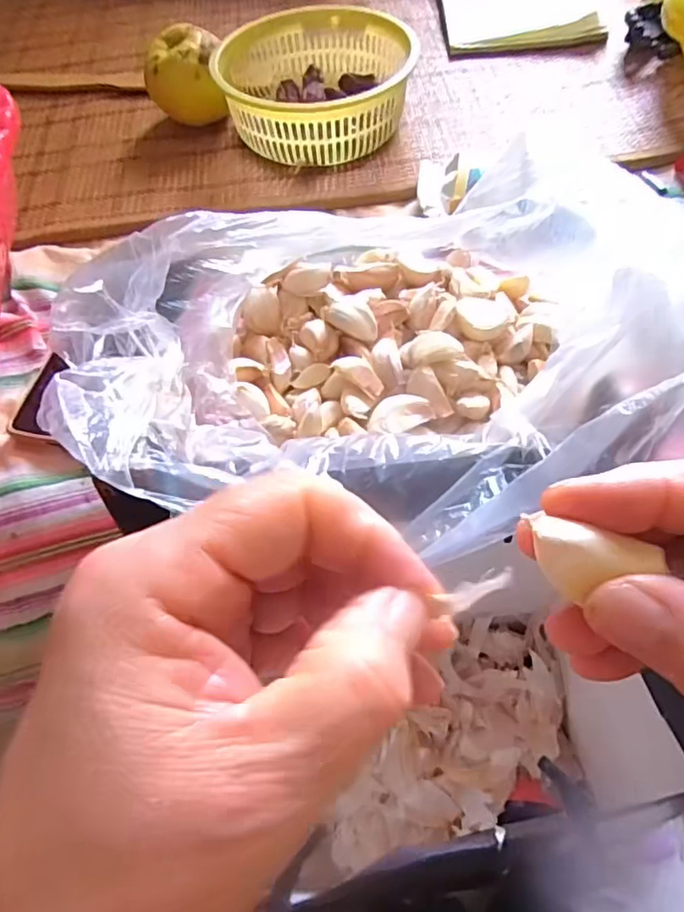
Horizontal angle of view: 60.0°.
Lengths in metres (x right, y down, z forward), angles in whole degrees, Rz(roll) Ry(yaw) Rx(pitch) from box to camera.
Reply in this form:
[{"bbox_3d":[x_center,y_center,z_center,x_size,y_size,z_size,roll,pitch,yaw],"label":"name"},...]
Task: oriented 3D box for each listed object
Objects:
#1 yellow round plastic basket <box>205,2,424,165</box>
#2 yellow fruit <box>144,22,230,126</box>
[{"bbox_3d":[-0.022,-0.299,0.468,0.149,0.048,0.133,-9,59,-2],"label":"yellow round plastic basket"},{"bbox_3d":[-0.124,-0.294,0.473,0.061,0.064,0.053,-8,59,-1],"label":"yellow fruit"}]

